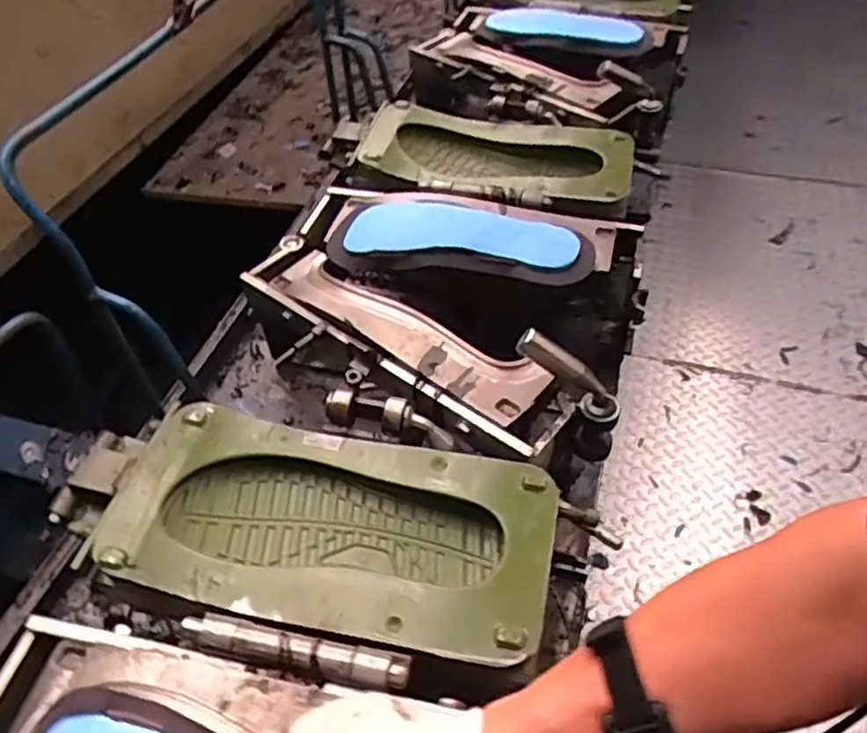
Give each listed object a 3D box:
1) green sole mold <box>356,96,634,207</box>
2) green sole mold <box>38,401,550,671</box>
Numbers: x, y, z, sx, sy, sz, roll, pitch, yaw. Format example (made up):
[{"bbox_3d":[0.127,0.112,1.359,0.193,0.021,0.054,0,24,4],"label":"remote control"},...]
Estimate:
[{"bbox_3d":[0.081,-0.274,0.906,0.345,0.048,0.180,9,50,11],"label":"green sole mold"},{"bbox_3d":[-0.106,0.130,0.560,0.393,0.046,0.181,9,50,11],"label":"green sole mold"}]

